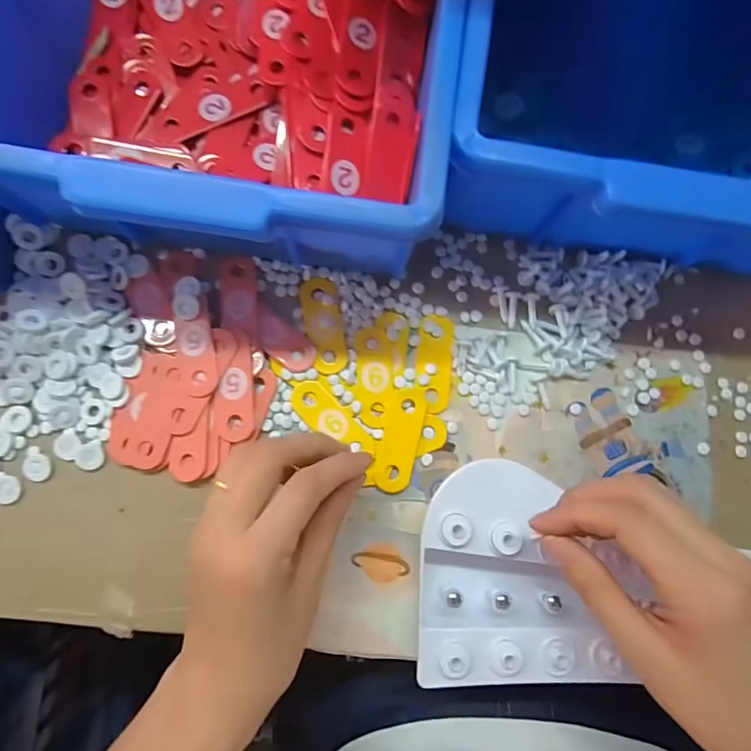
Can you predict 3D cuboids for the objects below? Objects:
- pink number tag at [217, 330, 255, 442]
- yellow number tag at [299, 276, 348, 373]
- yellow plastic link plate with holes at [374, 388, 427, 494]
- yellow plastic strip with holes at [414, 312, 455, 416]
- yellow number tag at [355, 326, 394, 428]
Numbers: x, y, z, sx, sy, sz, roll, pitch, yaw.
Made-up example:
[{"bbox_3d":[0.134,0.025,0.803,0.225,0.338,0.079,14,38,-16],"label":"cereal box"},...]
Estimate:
[{"bbox_3d":[-0.085,0.006,0.270,0.021,0.004,0.066,-5,81,-1],"label":"pink number tag"},{"bbox_3d":[-0.033,-0.033,0.283,0.024,0.004,0.064,-9,79,-4],"label":"yellow number tag"},{"bbox_3d":[0.016,0.040,0.275,0.023,0.005,0.064,14,85,-2],"label":"yellow plastic link plate with holes"},{"bbox_3d":[0.038,-0.008,0.286,0.023,0.004,0.063,6,81,-4],"label":"yellow plastic strip with holes"},{"bbox_3d":[0.000,0.000,0.281,0.023,0.004,0.063,-1,81,-5],"label":"yellow number tag"}]

